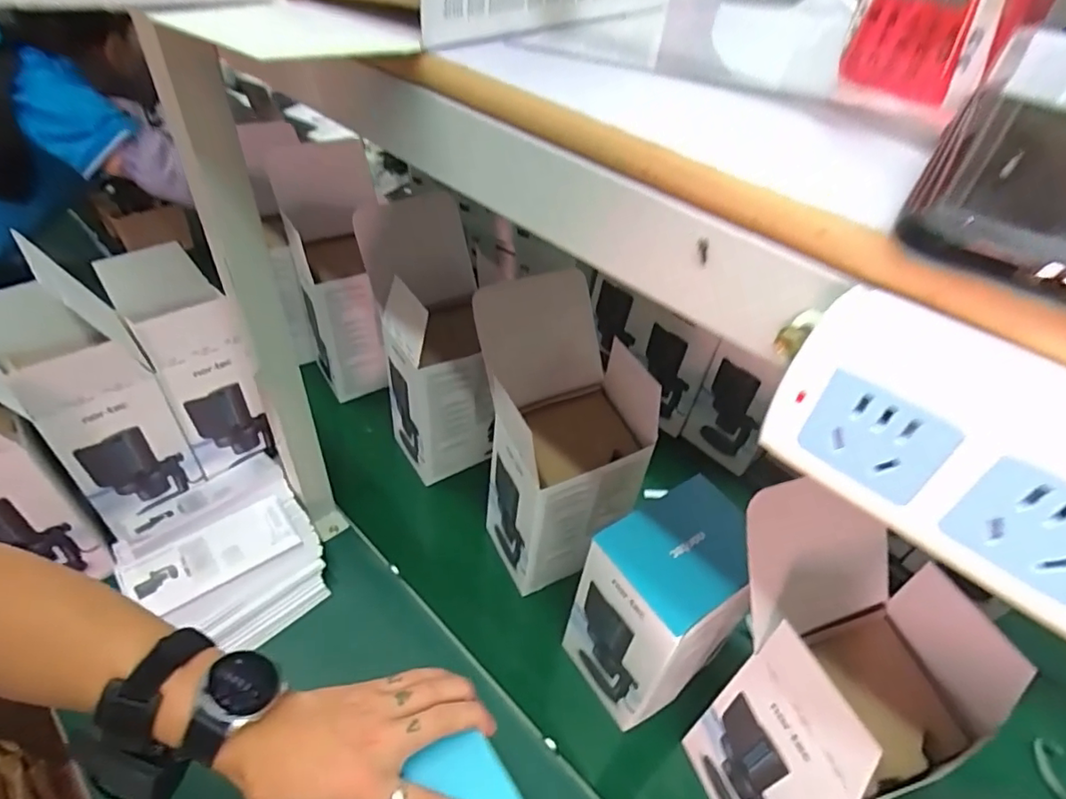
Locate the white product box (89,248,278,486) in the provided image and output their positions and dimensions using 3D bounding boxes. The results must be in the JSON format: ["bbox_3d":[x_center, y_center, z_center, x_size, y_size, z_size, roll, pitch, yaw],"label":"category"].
[{"bbox_3d":[-0.427,-0.047,0.726,0.104,0.248,0.152,-26,52,-28],"label":"white product box"}]

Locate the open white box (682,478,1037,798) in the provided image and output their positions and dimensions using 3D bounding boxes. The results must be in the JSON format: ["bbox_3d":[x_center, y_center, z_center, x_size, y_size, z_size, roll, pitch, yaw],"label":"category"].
[{"bbox_3d":[0.256,0.243,0.512,0.162,0.307,0.188,-10,46,-15],"label":"open white box"}]

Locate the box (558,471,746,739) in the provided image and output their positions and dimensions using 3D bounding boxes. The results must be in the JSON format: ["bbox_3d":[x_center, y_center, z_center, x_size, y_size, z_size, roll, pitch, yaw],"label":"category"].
[{"bbox_3d":[0.134,0.219,0.605,0.147,0.218,0.116,-24,51,-27],"label":"box"}]

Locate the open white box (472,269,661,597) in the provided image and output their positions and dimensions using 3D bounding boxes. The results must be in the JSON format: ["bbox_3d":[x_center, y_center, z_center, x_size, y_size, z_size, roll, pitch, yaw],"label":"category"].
[{"bbox_3d":[0.026,0.040,0.695,0.158,0.326,0.208,-14,47,-19],"label":"open white box"}]

